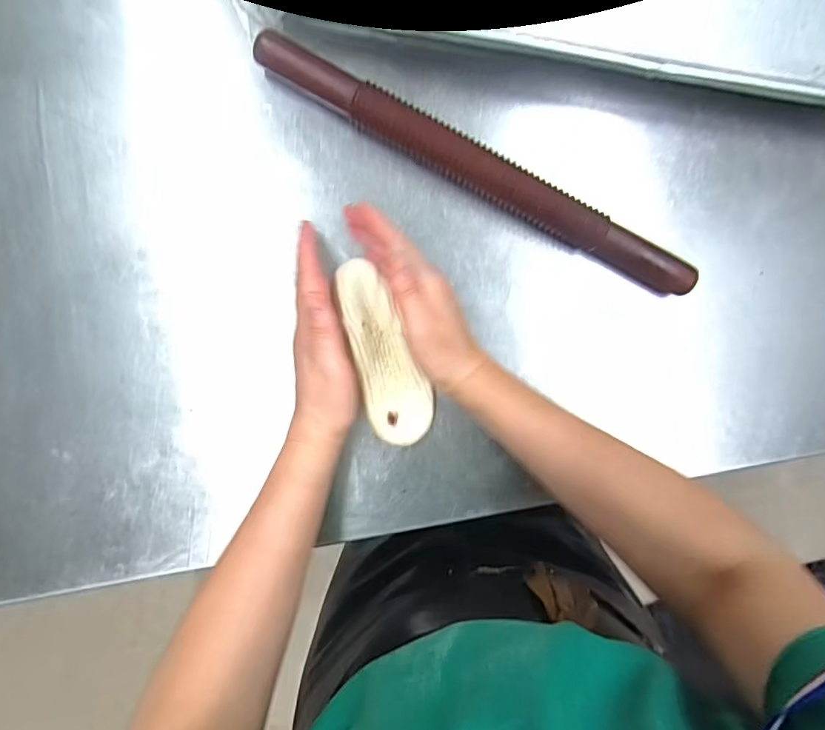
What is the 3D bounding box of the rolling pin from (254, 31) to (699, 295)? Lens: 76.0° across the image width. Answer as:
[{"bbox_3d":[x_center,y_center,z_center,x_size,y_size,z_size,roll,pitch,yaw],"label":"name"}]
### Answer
[{"bbox_3d":[0.053,-0.160,0.433,0.390,0.038,0.033,27,90,-3],"label":"rolling pin"}]

